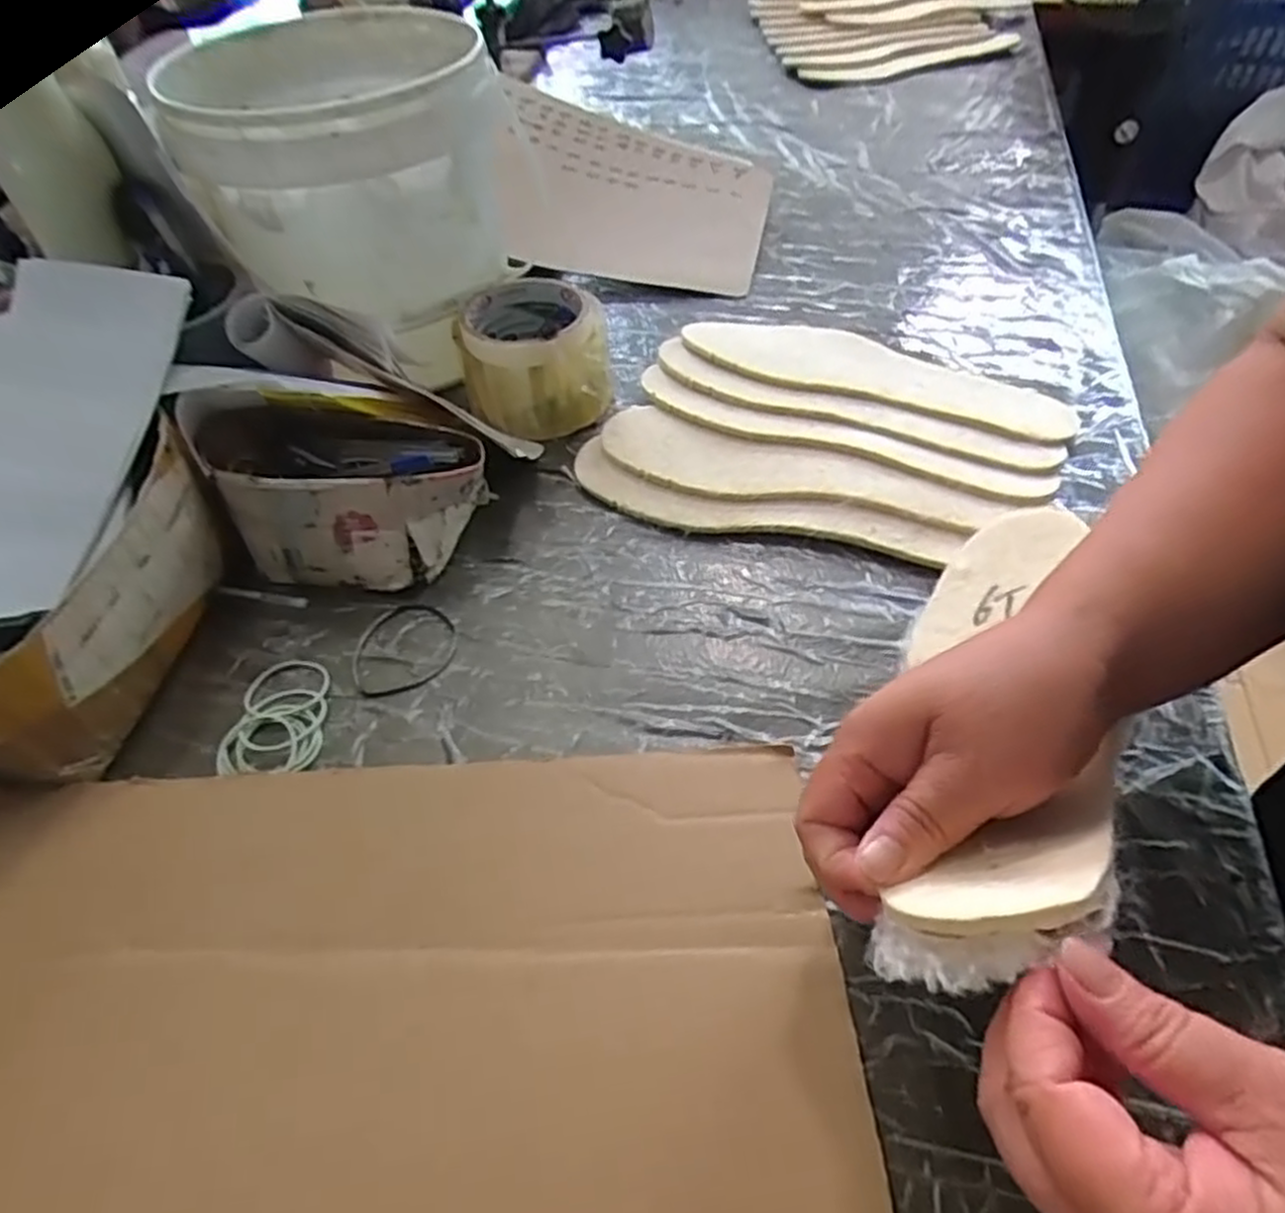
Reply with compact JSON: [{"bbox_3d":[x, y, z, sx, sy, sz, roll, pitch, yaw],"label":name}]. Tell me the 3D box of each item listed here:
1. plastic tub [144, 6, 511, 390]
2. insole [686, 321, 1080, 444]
[{"bbox_3d":[-0.188,-0.288,0.534,0.180,0.146,0.188,-3,49,-1],"label":"plastic tub"},{"bbox_3d":[0.165,-0.173,0.570,0.271,0.010,0.103,17,52,16],"label":"insole"}]

